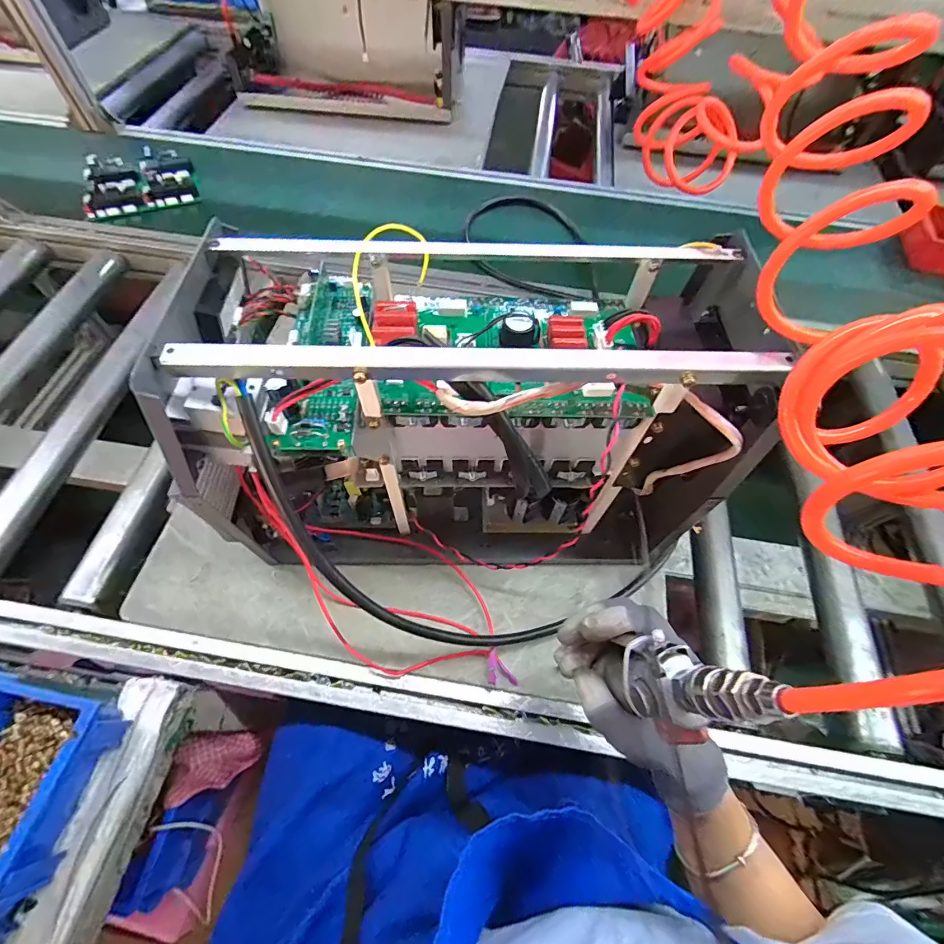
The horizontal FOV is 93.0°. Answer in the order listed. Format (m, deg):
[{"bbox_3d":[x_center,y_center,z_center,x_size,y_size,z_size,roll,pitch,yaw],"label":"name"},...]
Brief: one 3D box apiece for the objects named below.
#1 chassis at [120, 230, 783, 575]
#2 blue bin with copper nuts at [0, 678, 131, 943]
[{"bbox_3d":[-0.004,-0.036,0.440,0.430,0.297,0.199,-3,61,-4],"label":"chassis"},{"bbox_3d":[-0.372,0.260,0.357,0.106,0.073,0.159,16,61,6],"label":"blue bin with copper nuts"}]

